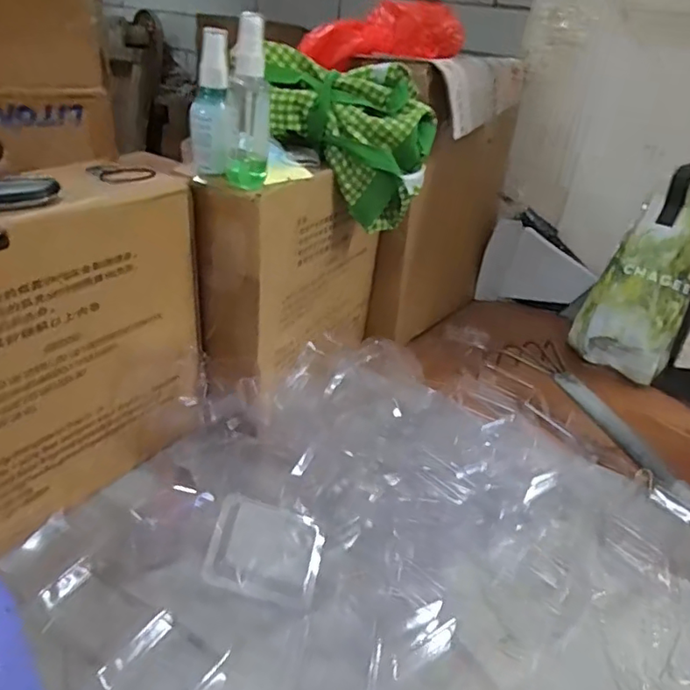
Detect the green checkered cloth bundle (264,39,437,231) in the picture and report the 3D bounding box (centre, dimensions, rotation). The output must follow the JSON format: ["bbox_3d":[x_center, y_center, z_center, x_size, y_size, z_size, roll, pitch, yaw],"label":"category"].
[{"bbox_3d":[-0.002,-0.213,0.611,0.180,0.151,0.098,0,31,-10],"label":"green checkered cloth bundle"}]

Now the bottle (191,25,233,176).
[{"bbox_3d":[-0.119,-0.208,0.505,0.034,0.123,0.044,-1,31,-12],"label":"bottle"}]

